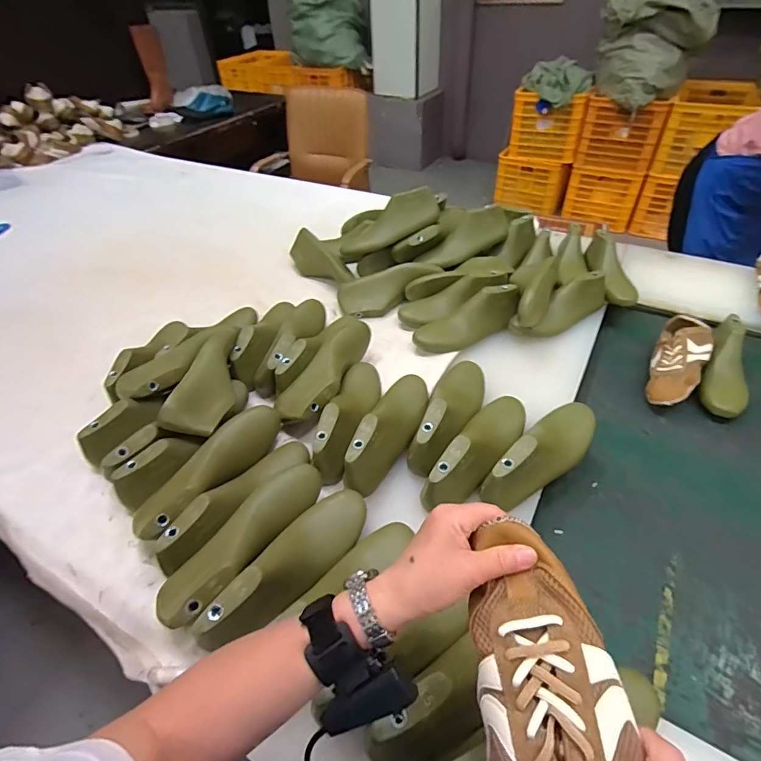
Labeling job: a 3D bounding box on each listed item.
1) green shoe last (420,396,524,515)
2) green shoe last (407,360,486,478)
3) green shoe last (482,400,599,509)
[{"bbox_3d":[0.153,0.100,0.685,0.091,0.084,0.257,20,49,24],"label":"green shoe last"},{"bbox_3d":[0.118,0.045,0.747,0.086,0.087,0.251,14,47,18],"label":"green shoe last"},{"bbox_3d":[0.250,0.101,0.672,0.253,0.080,0.072,-30,49,-24],"label":"green shoe last"}]

